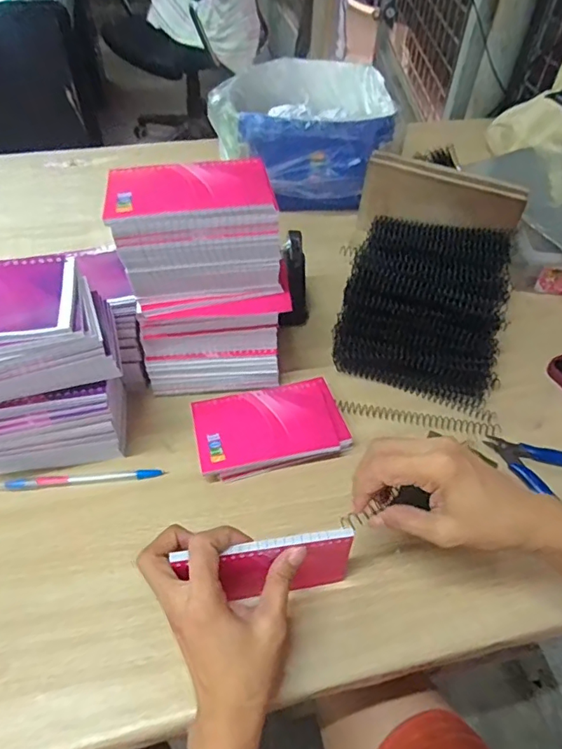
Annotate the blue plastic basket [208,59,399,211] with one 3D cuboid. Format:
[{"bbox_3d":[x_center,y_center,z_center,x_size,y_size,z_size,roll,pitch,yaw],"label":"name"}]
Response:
[{"bbox_3d":[0.037,-0.368,0.756,0.242,0.121,0.232,8,51,4],"label":"blue plastic basket"}]

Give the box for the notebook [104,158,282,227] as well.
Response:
[{"bbox_3d":[-0.074,-0.151,0.407,0.128,0.007,0.076,-5,52,-7],"label":"notebook"}]

